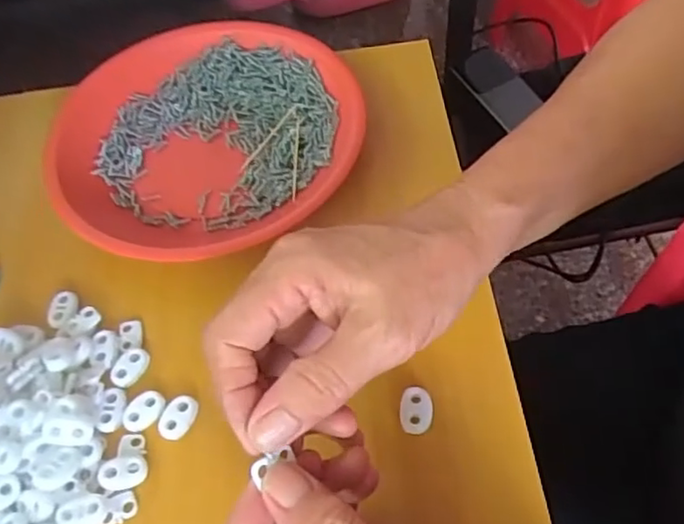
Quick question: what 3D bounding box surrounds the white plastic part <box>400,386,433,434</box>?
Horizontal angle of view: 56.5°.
[{"bbox_3d":[0.036,0.072,0.310,0.015,0.005,0.022,-1,57,5],"label":"white plastic part"}]

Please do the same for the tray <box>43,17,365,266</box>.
[{"bbox_3d":[-0.086,-0.082,0.408,0.192,0.027,0.187,-24,58,-10],"label":"tray"}]

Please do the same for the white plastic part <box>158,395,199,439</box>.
[{"bbox_3d":[-0.082,0.077,0.317,0.016,0.004,0.022,20,61,18],"label":"white plastic part"}]

